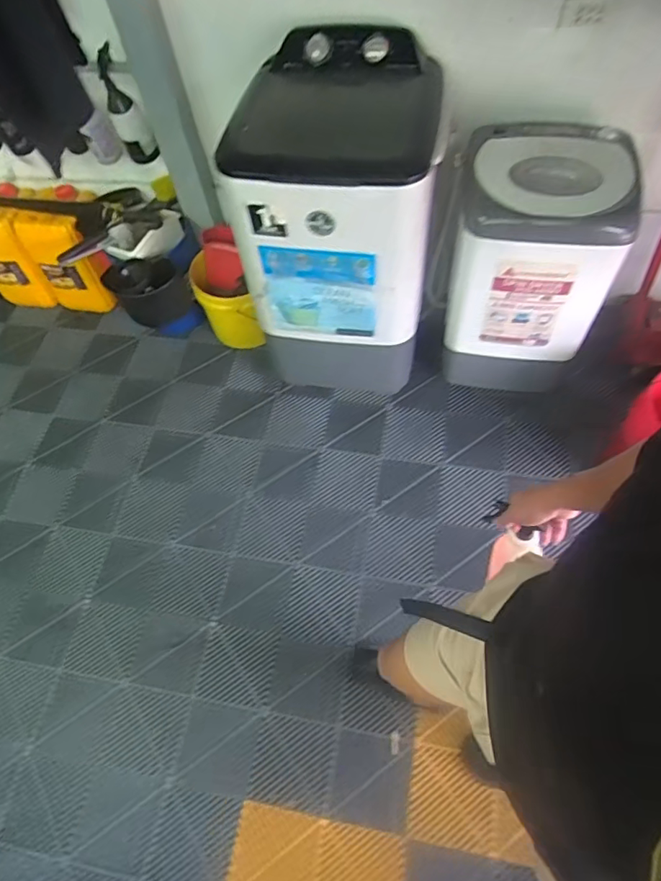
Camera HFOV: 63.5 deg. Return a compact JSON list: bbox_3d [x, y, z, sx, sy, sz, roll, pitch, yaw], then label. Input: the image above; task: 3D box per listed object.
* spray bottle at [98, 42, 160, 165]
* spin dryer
[{"bbox_3d":[-0.605,-0.973,1.587,0.097,0.304,0.078,-24,62,-9],"label":"spray bottle"},{"bbox_3d":[0.555,-0.501,1.575,0.420,0.661,0.377,9,62,9],"label":"spin dryer"}]

